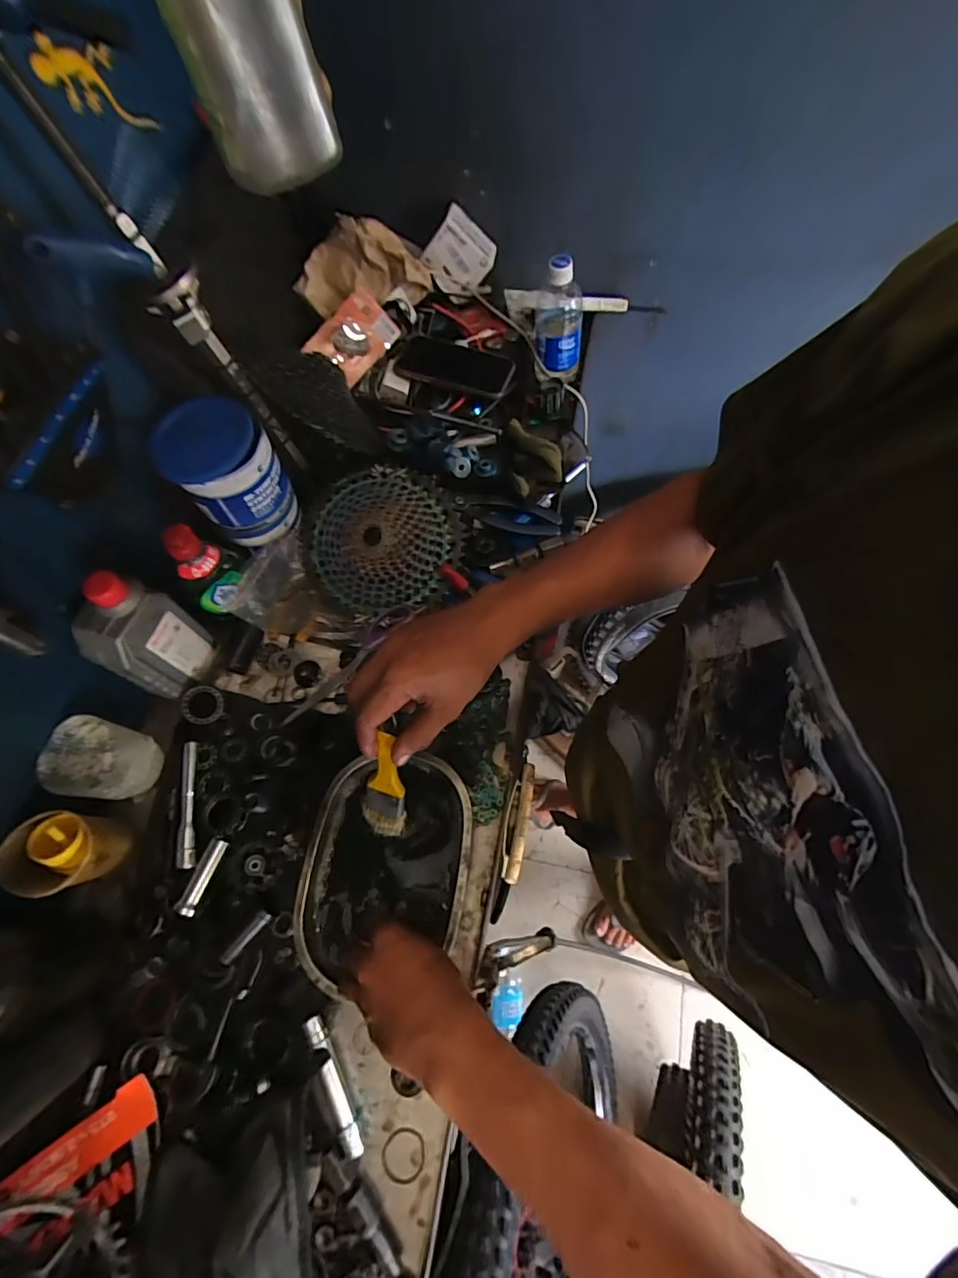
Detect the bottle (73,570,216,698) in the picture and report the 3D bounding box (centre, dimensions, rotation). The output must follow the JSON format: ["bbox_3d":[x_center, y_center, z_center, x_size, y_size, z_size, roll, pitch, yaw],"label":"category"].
[{"bbox_3d":[-0.331,0.000,0.511,0.044,0.154,0.082,27,71,13],"label":"bottle"}]

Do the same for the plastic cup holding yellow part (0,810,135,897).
[{"bbox_3d":[-0.375,0.197,0.475,0.072,0.104,0.065,1,67,3],"label":"plastic cup holding yellow part"}]

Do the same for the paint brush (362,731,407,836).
[{"bbox_3d":[-0.086,0.132,0.465,0.041,0.141,0.014,17,40,9],"label":"paint brush"}]

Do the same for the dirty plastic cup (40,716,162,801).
[{"bbox_3d":[-0.373,0.122,0.512,0.056,0.093,0.069,6,68,5],"label":"dirty plastic cup"}]

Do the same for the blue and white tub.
[{"bbox_3d":[-0.264,-0.174,0.554,0.099,0.132,0.087,-35,70,-12],"label":"blue and white tub"}]

